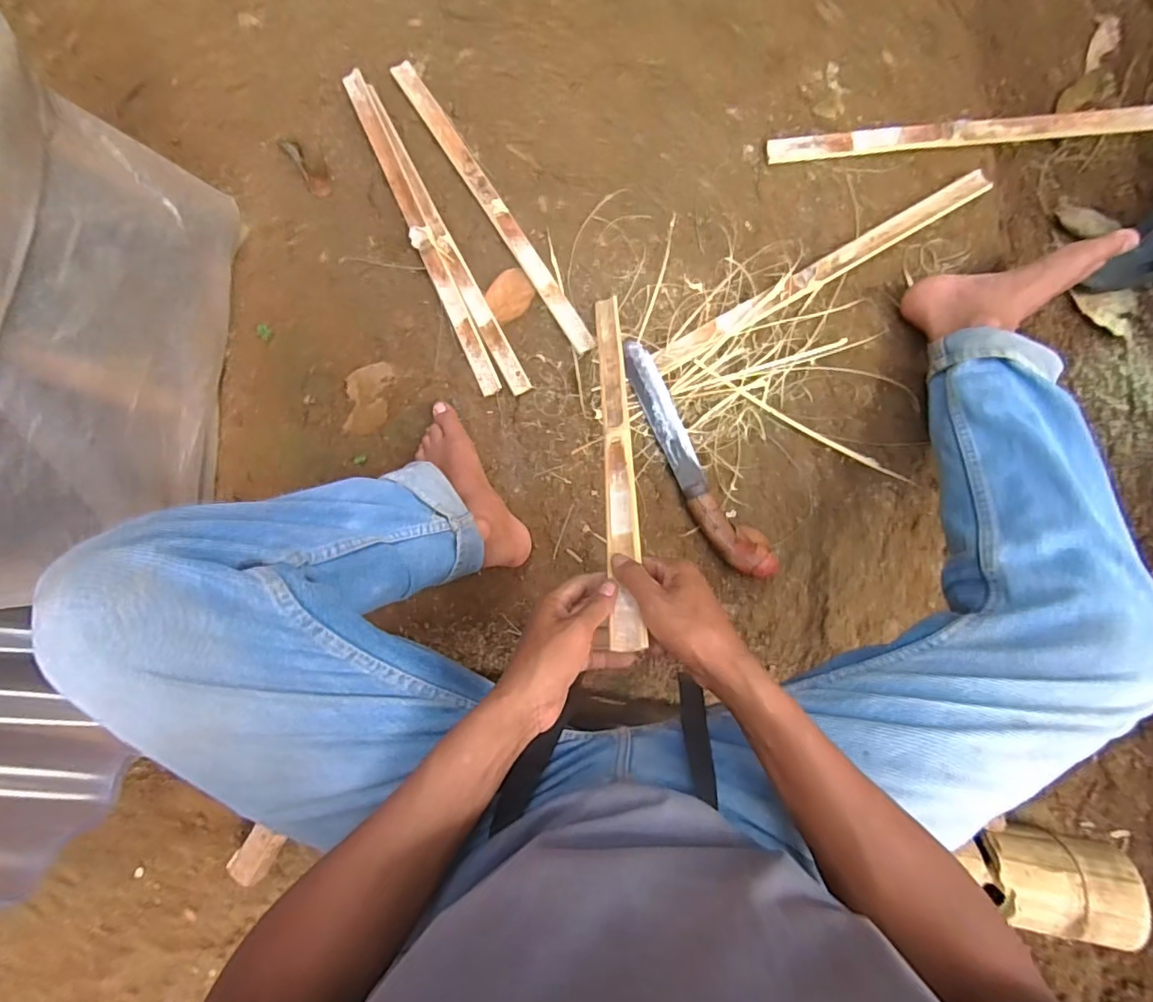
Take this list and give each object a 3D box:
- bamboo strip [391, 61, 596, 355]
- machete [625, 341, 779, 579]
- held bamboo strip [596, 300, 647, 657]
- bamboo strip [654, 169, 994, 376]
[{"bbox_3d":[-0.116,-0.411,0.755,0.030,0.008,0.492,-33,84,3],"label":"bamboo strip"},{"bbox_3d":[0.142,-0.052,0.696,0.060,0.030,0.337,-30,84,3],"label":"machete"},{"bbox_3d":[0.042,-0.074,0.579,0.030,0.011,0.479,-4,52,5],"label":"held bamboo strip"},{"bbox_3d":[0.314,-0.292,0.702,0.468,0.011,0.035,-29,84,3],"label":"bamboo strip"}]

